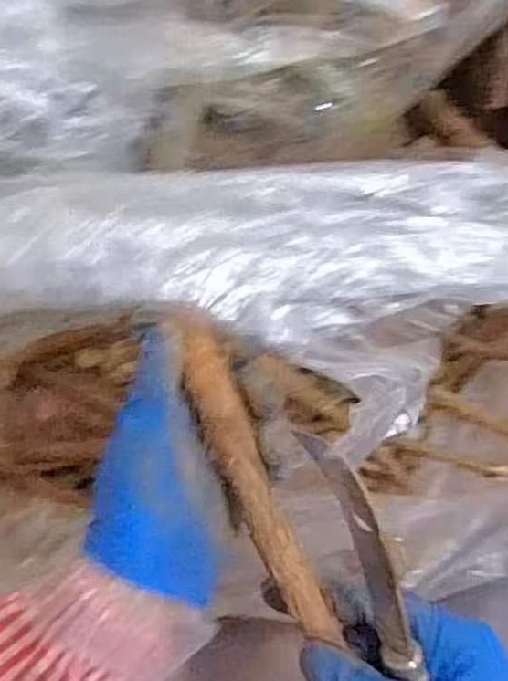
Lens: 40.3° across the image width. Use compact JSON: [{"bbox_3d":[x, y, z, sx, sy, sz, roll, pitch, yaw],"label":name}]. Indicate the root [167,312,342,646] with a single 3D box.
[{"bbox_3d":[-0.002,0.062,0.323,0.021,0.016,0.158,-24,77,3],"label":"root"}]

